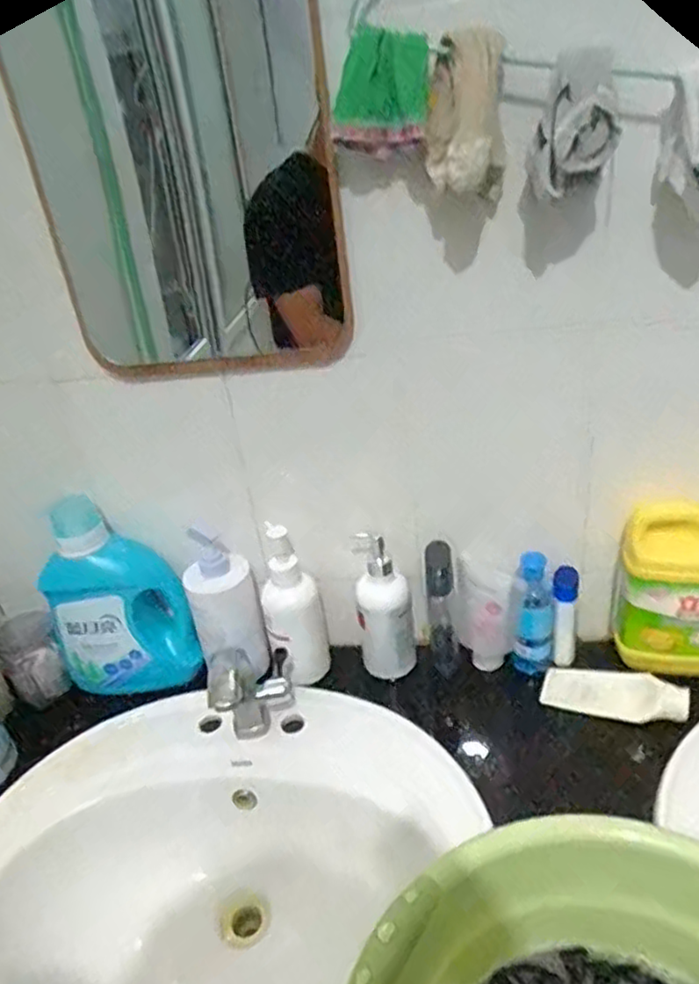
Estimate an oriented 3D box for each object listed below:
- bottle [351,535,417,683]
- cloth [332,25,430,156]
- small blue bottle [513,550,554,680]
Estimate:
[{"bbox_3d":[0.042,0.141,0.832,0.071,0.179,0.055,-5,30,3],"label":"bottle"},{"bbox_3d":[0.024,-0.327,0.554,0.080,0.083,0.018,2,31,15],"label":"cloth"},{"bbox_3d":[0.220,0.149,0.805,0.042,0.168,0.038,3,32,16],"label":"small blue bottle"}]

